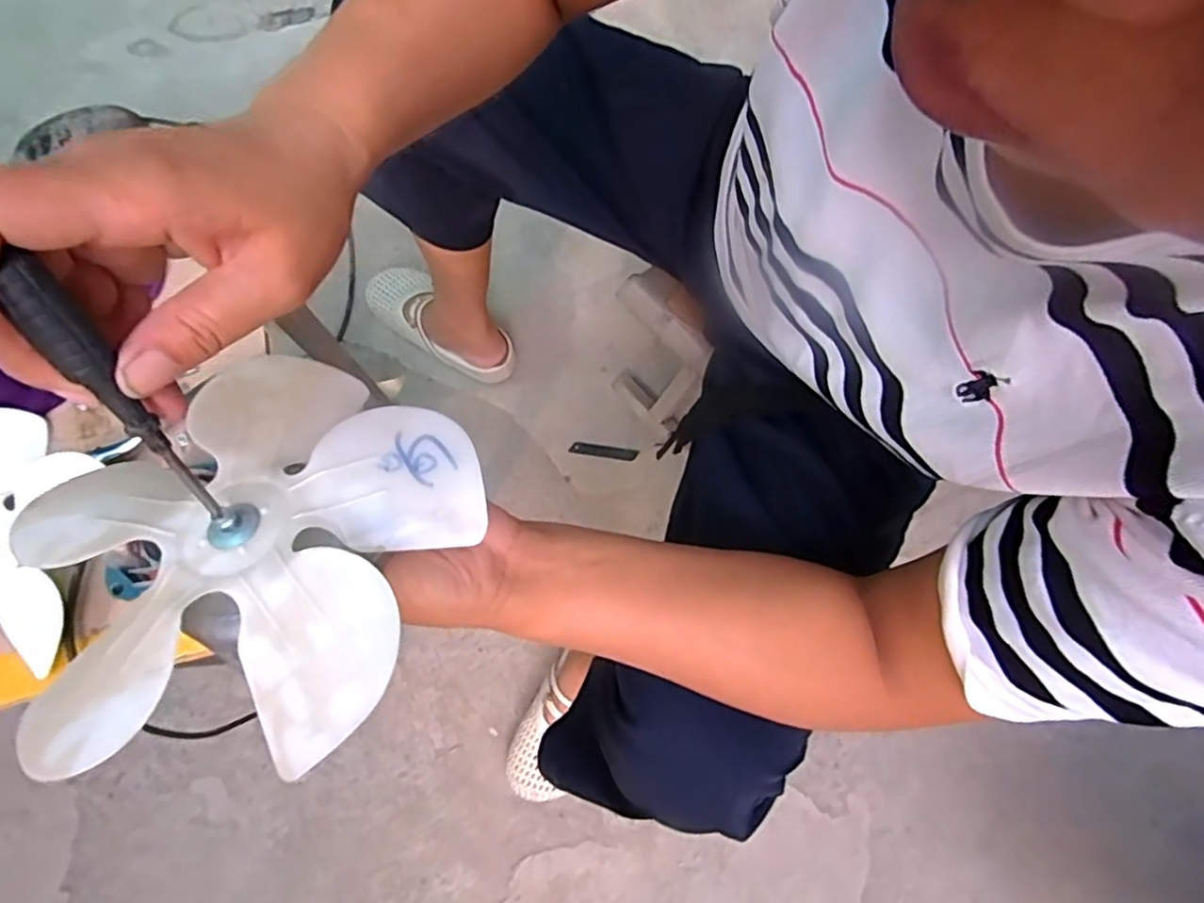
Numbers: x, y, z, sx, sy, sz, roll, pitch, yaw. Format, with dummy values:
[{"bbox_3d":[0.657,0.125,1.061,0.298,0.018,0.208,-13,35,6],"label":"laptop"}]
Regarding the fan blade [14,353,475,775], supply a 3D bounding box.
[{"bbox_3d":[-0.141,0.041,0.254,0.169,0.040,0.173,22,58,16],"label":"fan blade"}]

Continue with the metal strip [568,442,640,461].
[{"bbox_3d":[0.003,0.000,0.921,0.099,0.004,0.018,8,73,3],"label":"metal strip"}]

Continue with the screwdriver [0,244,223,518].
[{"bbox_3d":[-0.155,-0.015,0.205,0.010,0.104,0.010,-13,44,-5],"label":"screwdriver"}]

